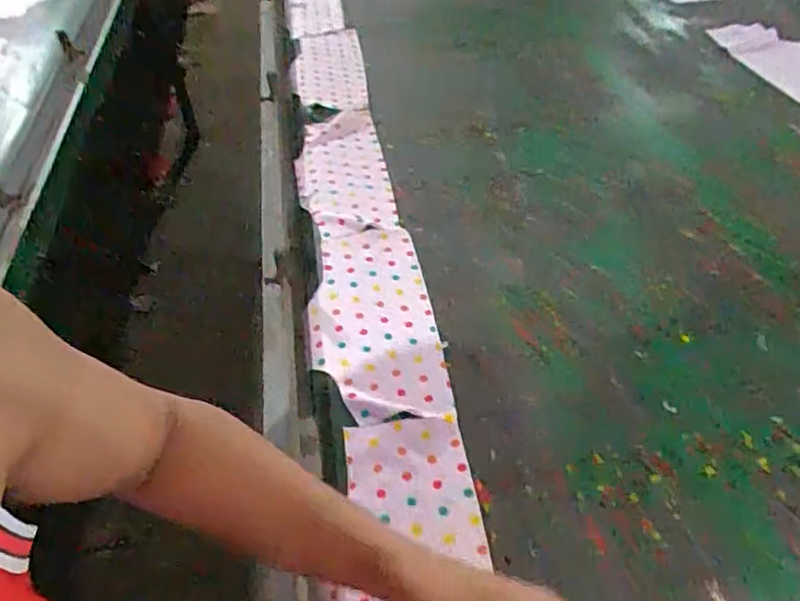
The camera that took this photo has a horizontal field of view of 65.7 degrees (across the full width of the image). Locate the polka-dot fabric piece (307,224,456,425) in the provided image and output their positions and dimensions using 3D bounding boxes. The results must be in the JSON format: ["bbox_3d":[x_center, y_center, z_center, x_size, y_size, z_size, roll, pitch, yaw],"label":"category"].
[{"bbox_3d":[-0.037,0.012,0.781,0.152,0.017,0.323,-7,46,-4],"label":"polka-dot fabric piece"}]

